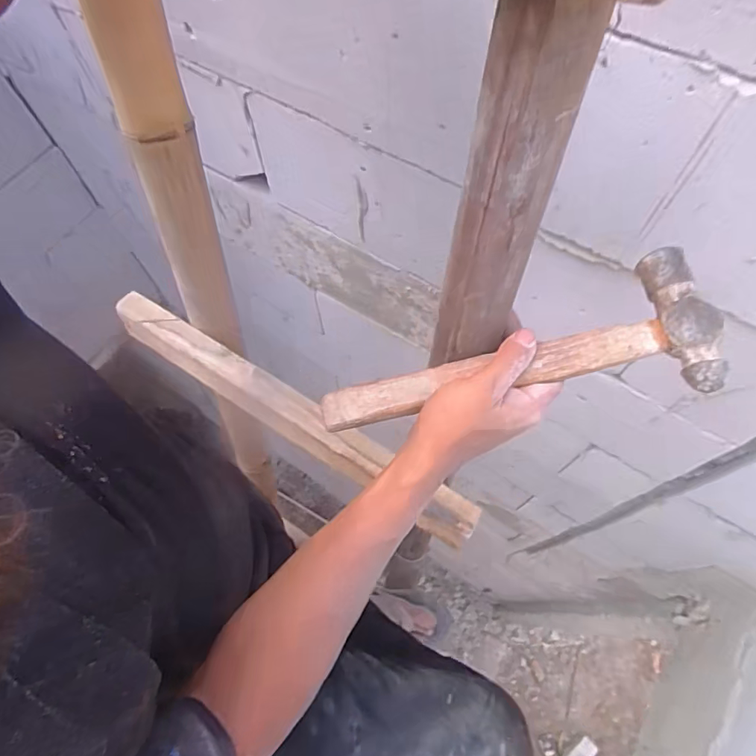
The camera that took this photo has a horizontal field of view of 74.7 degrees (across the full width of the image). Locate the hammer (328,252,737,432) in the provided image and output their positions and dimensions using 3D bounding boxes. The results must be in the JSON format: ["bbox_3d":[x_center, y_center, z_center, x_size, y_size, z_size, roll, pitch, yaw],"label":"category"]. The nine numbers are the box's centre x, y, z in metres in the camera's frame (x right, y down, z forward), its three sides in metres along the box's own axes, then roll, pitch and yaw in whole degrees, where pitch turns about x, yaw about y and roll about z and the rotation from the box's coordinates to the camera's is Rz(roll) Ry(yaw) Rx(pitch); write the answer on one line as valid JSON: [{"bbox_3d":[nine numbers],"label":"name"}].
[{"bbox_3d":[0.097,-0.014,0.384,0.293,0.024,0.101,-14,65,10],"label":"hammer"}]

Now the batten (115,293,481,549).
[{"bbox_3d":[-0.115,0.037,0.594,0.508,0.037,0.047,30,69,14],"label":"batten"}]

